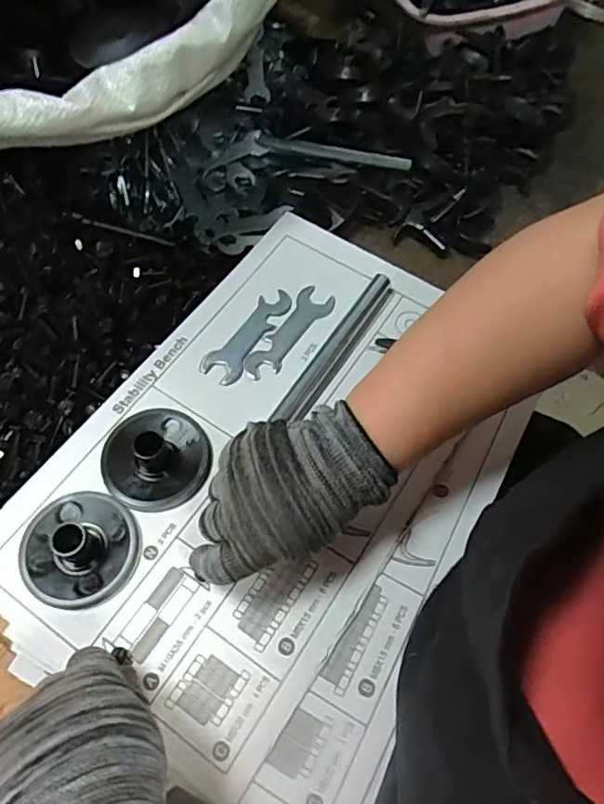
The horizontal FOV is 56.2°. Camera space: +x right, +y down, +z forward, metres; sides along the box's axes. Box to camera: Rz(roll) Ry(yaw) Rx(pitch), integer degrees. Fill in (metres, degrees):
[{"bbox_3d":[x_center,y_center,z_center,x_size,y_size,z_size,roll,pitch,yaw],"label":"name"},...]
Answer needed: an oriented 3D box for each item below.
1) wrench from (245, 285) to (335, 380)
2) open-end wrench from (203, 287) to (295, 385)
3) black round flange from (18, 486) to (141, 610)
[{"bbox_3d":[-0.009,-0.053,0.439,0.029,0.004,0.093,30,67,14],"label":"wrench"},{"bbox_3d":[-0.040,-0.054,0.437,0.029,0.004,0.093,32,67,15],"label":"open-end wrench"},{"bbox_3d":[-0.141,0.088,0.350,0.073,0.026,0.070,1,63,-2],"label":"black round flange"}]

